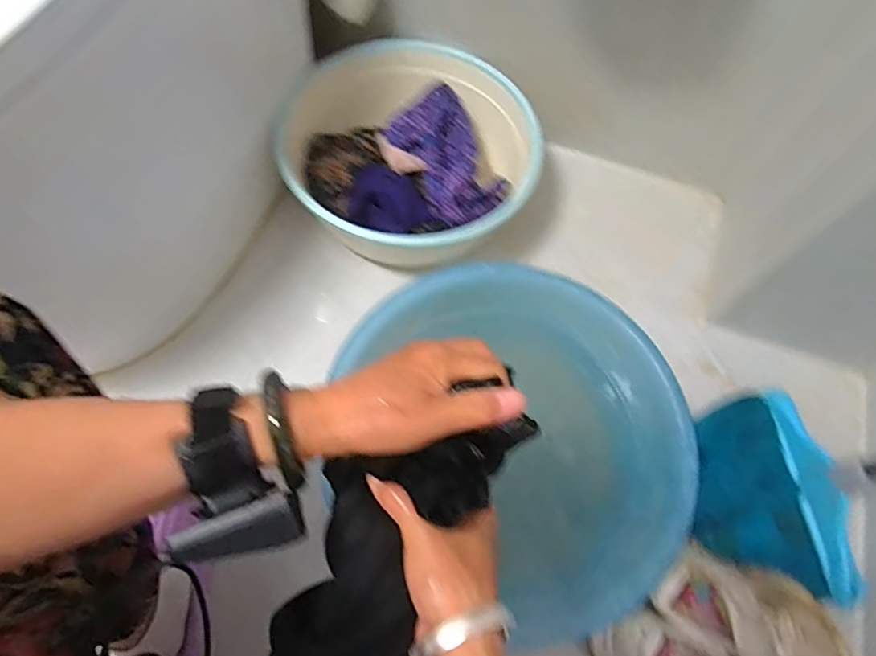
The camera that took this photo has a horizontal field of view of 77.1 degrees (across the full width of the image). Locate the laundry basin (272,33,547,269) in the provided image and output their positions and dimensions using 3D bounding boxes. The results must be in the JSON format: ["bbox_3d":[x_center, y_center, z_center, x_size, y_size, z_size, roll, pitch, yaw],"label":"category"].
[{"bbox_3d":[-0.038,-0.238,0.797,0.346,0.153,0.331,1,67,-3],"label":"laundry basin"}]

